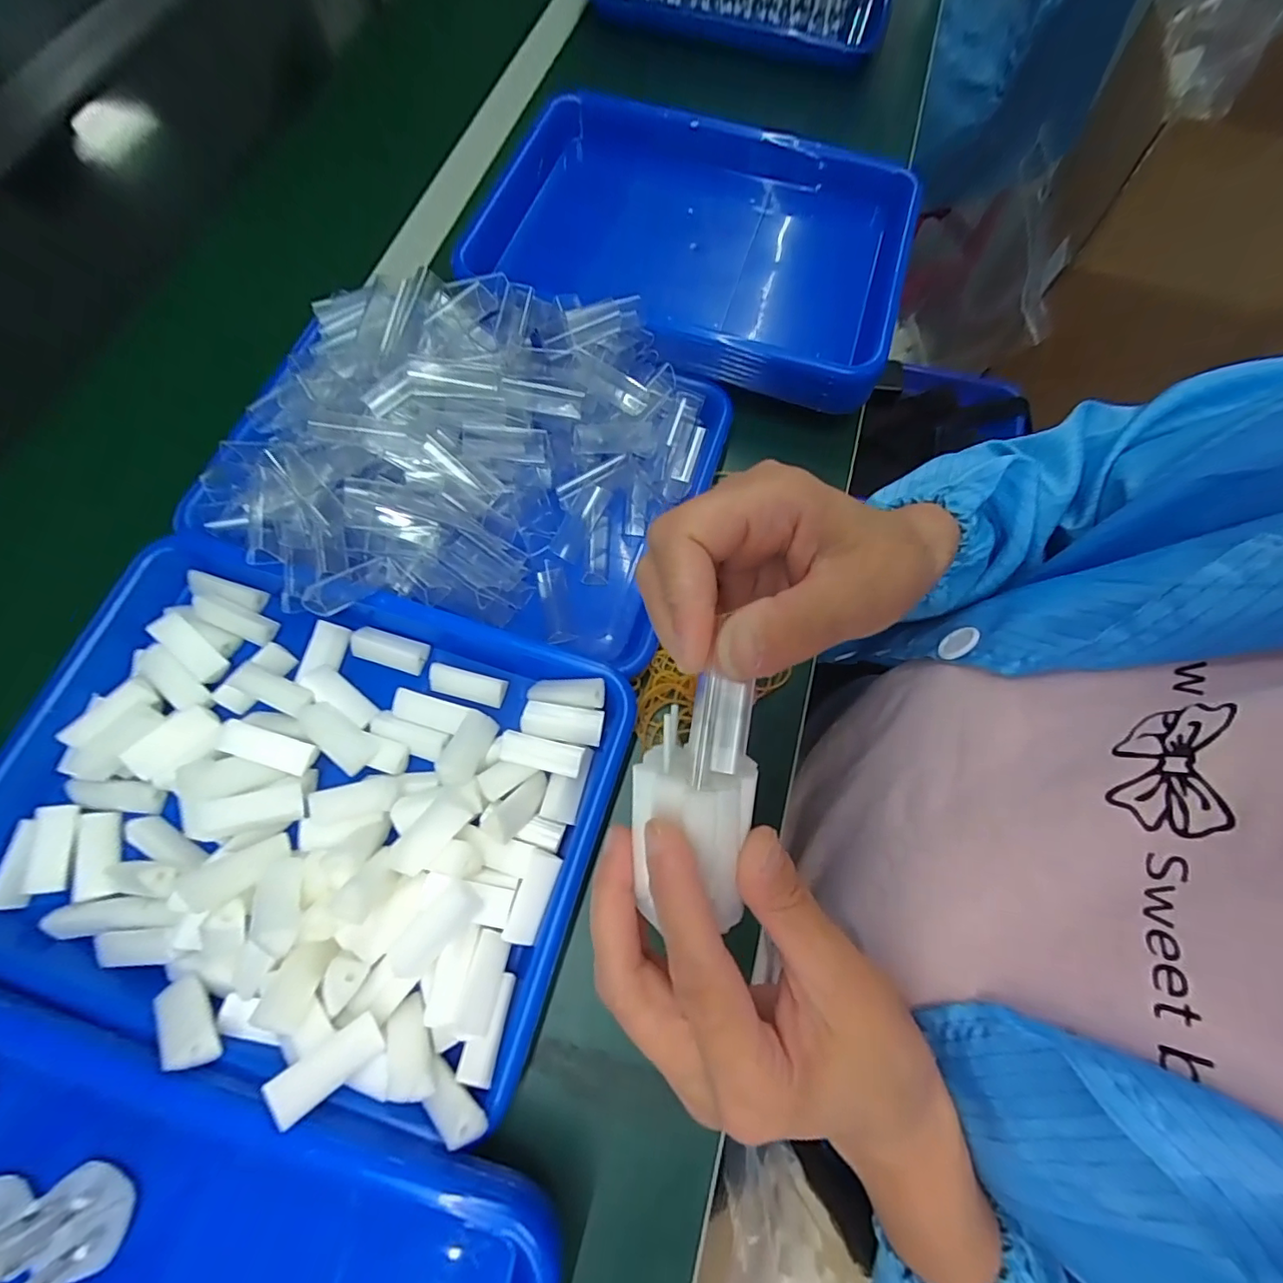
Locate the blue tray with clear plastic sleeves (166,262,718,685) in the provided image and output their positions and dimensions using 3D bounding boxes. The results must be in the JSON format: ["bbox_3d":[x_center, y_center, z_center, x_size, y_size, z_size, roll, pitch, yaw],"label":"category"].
[{"bbox_3d":[-0.116,-0.128,0.375,0.320,0.080,0.250,15,71,5],"label":"blue tray with clear plastic sleeves"}]

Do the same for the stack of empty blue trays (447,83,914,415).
[{"bbox_3d":[0.045,-0.320,0.455,0.323,0.068,0.246,15,71,5],"label":"stack of empty blue trays"}]

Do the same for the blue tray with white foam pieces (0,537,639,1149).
[{"bbox_3d":[-0.192,0.082,0.302,0.329,0.047,0.244,15,71,5],"label":"blue tray with white foam pieces"}]

